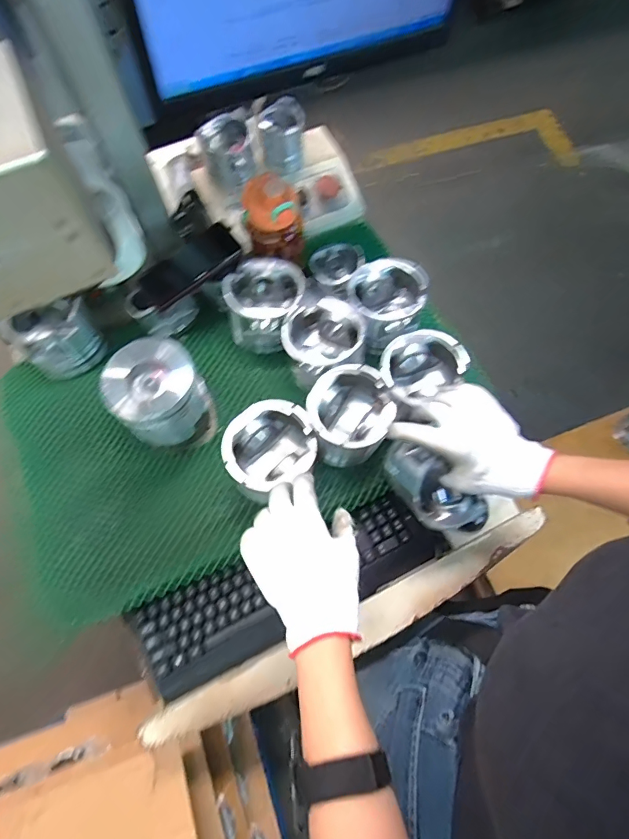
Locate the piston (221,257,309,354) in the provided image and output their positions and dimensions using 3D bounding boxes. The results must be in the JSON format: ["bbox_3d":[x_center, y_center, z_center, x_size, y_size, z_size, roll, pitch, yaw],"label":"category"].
[{"bbox_3d":[-0.075,-0.175,0.694,0.113,0.097,0.109,9,68,4],"label":"piston"}]

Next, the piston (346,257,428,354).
[{"bbox_3d":[0.107,-0.172,0.682,0.104,0.095,0.105,0,67,0],"label":"piston"}]

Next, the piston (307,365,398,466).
[{"bbox_3d":[0.047,-0.003,0.608,0.110,0.088,0.104,0,67,0],"label":"piston"}]

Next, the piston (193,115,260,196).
[{"bbox_3d":[-0.144,-0.446,0.757,0.087,0.075,0.084,-33,71,-13],"label":"piston"}]

